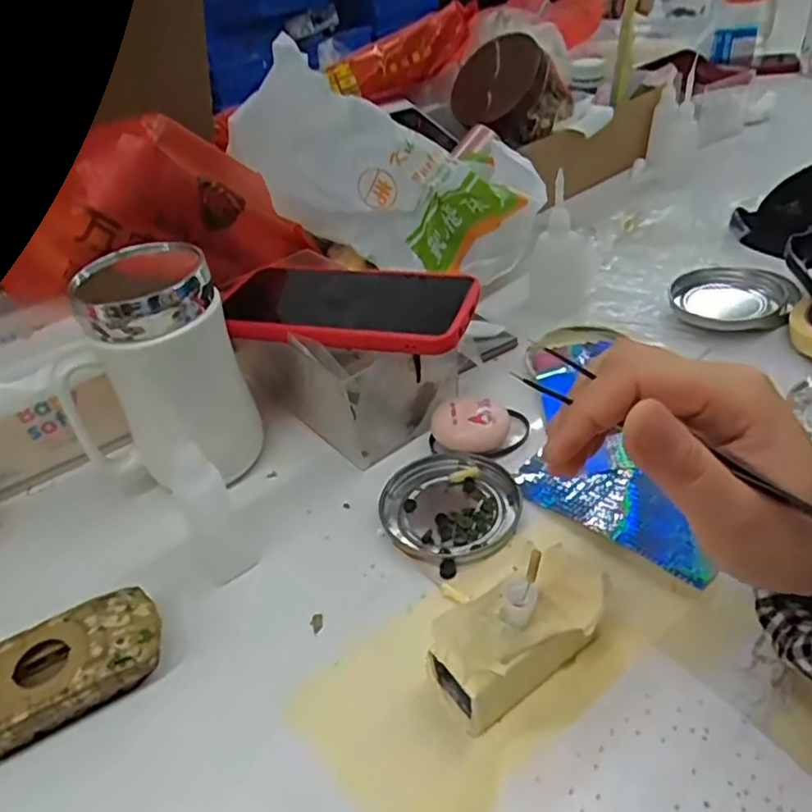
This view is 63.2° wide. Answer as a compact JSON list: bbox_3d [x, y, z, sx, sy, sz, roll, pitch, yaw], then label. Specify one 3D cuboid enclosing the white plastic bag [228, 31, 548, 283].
[{"bbox_3d":[-0.005,-0.165,0.505,0.255,0.117,0.057,18,35,-16],"label":"white plastic bag"}]

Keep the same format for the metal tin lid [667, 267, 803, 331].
[{"bbox_3d":[0.251,-0.081,0.508,0.087,0.021,0.077,14,43,25],"label":"metal tin lid"}]

